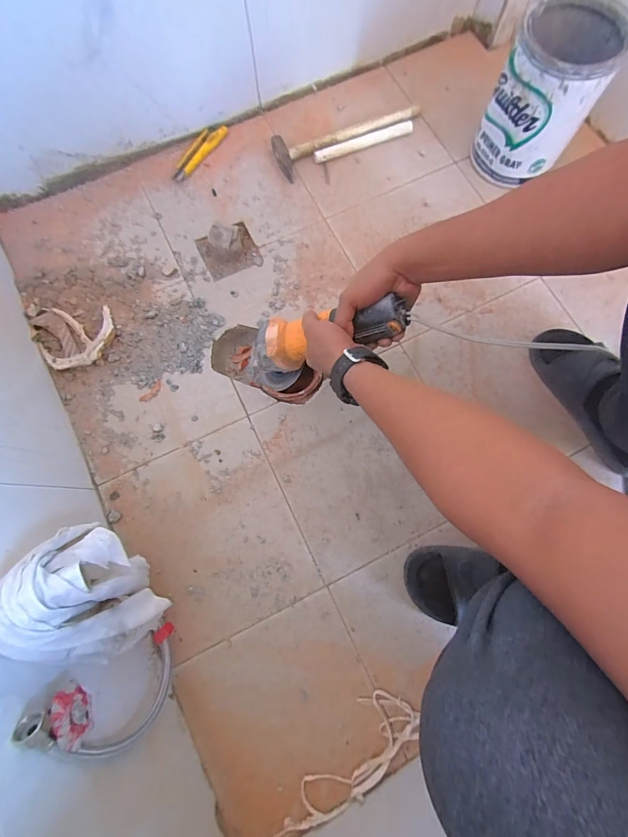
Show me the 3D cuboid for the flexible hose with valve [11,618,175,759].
[{"bbox_3d":[-0.213,0.307,0.406,0.047,0.253,0.099,-11,77,-2],"label":"flexible hose with valve"}]

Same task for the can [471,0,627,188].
[{"bbox_3d":[0.397,-0.558,0.639,0.153,0.203,0.169,25,77,7],"label":"can"}]

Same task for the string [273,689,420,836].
[{"bbox_3d":[0.034,0.473,0.484,0.247,0.017,0.083,-38,78,-8],"label":"string"}]

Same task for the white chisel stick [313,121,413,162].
[{"bbox_3d":[0.103,-0.570,0.740,0.216,0.018,0.025,-23,76,-5],"label":"white chisel stick"}]

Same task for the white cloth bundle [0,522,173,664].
[{"bbox_3d":[-0.243,0.185,0.383,0.082,0.166,0.148,-32,79,-6],"label":"white cloth bundle"}]

